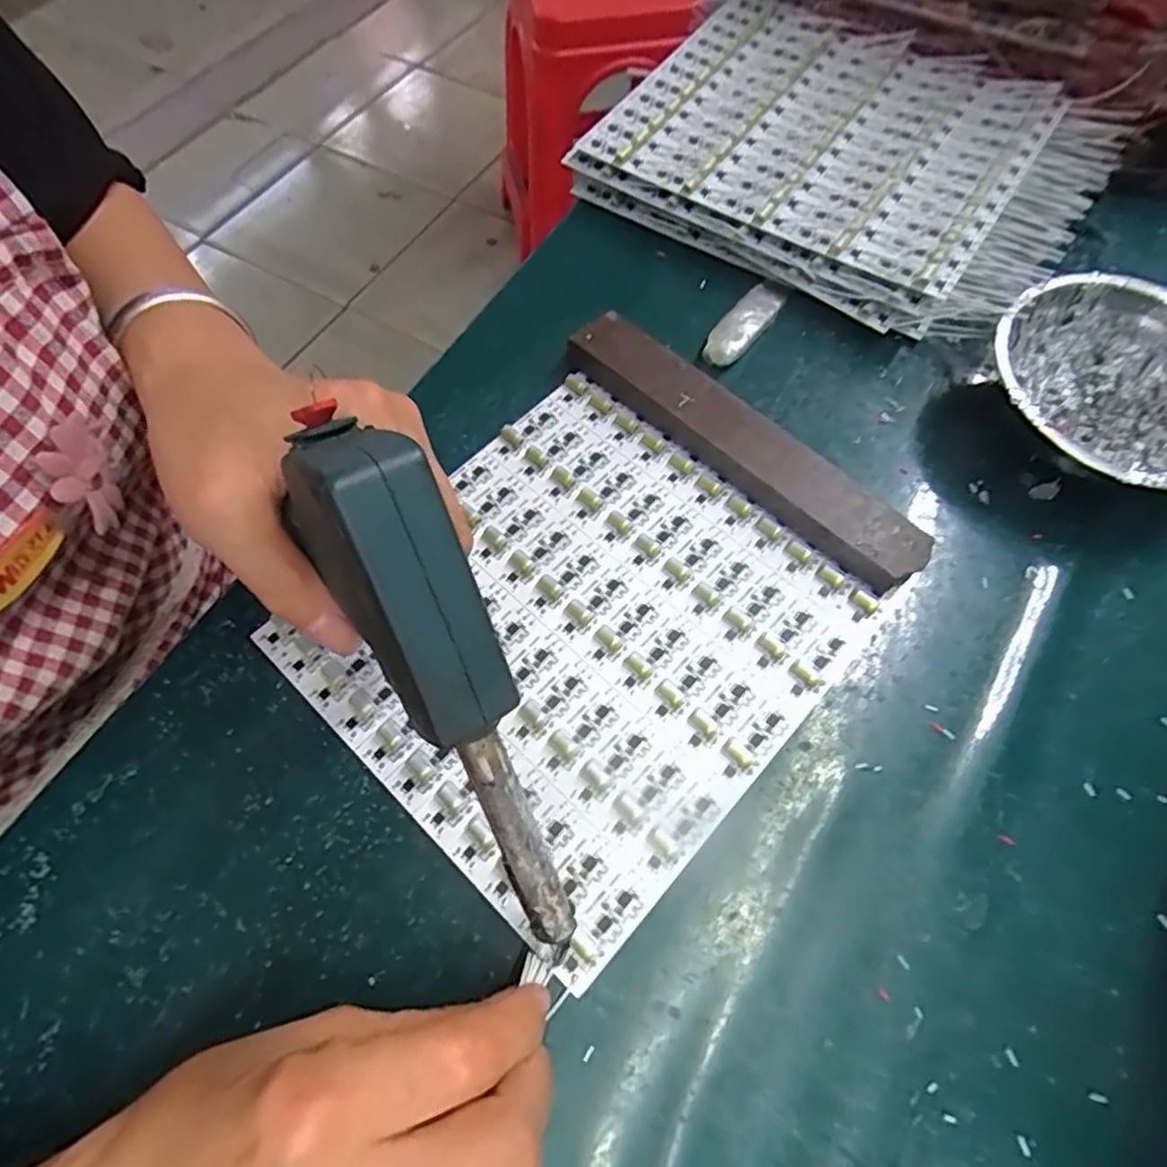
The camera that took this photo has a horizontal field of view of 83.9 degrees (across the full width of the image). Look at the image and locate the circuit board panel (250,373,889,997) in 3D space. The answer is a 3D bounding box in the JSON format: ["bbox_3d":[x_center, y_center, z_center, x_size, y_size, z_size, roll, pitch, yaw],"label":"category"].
[{"bbox_3d":[-0.003,0.018,0.288,0.192,0.005,0.203,40,71,16],"label":"circuit board panel"}]

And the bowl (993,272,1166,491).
[{"bbox_3d":[0.261,-0.090,0.323,0.123,0.045,0.123,40,71,16],"label":"bowl"}]

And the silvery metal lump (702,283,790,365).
[{"bbox_3d":[0.091,-0.146,0.359,0.023,0.004,0.071,35,70,14],"label":"silvery metal lump"}]

